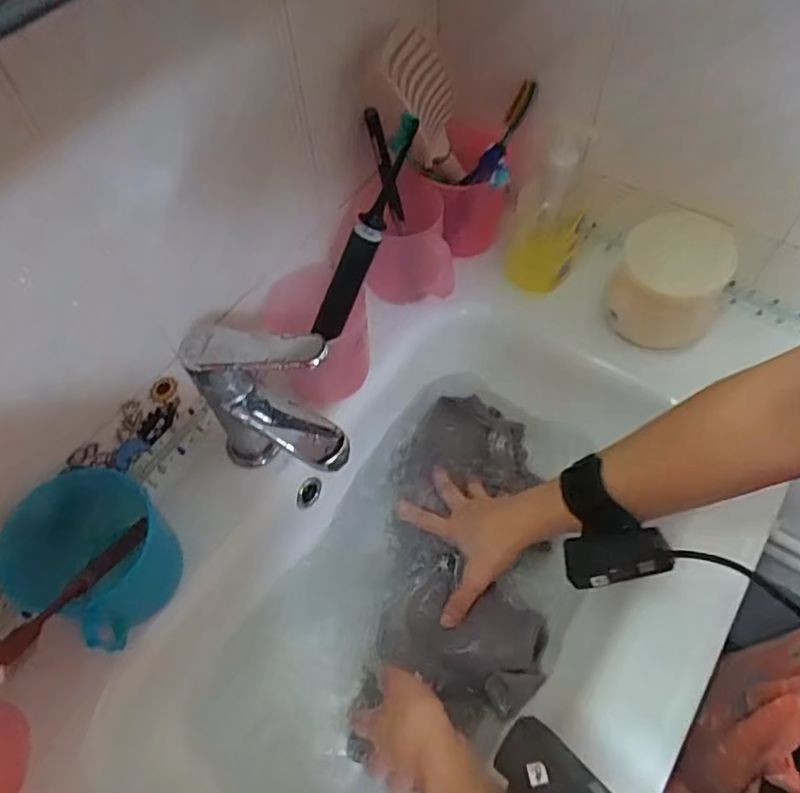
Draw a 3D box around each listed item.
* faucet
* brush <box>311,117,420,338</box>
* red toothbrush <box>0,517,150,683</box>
[{"bbox_3d":[-0.095,0.005,0.444,0.123,0.092,0.068,12,59,10],"label":"faucet"},{"bbox_3d":[-0.029,-0.129,0.470,0.025,0.178,0.024,32,21,20],"label":"brush"},{"bbox_3d":[-0.216,0.128,0.403,0.017,0.020,0.158,3,15,4],"label":"red toothbrush"}]

